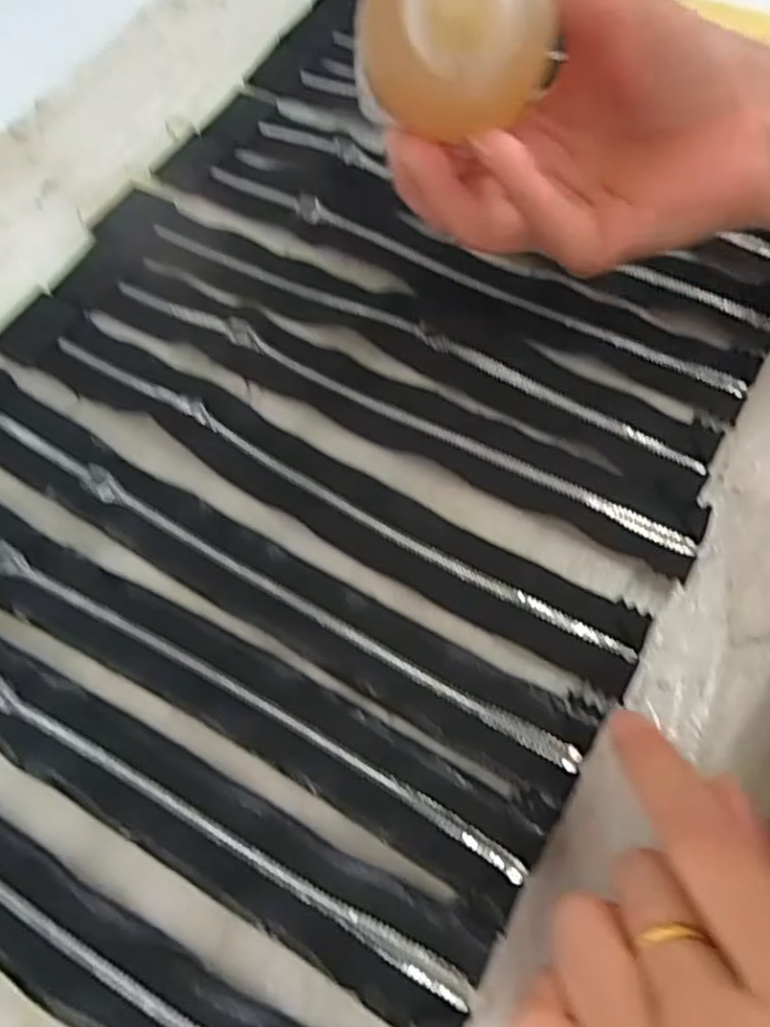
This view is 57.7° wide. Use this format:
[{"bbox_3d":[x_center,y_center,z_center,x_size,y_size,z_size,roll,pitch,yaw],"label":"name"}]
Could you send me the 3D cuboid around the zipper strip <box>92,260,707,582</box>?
[{"bbox_3d":[-0.004,-0.046,0.285,0.264,0.007,0.033,27,69,13],"label":"zipper strip"}]

